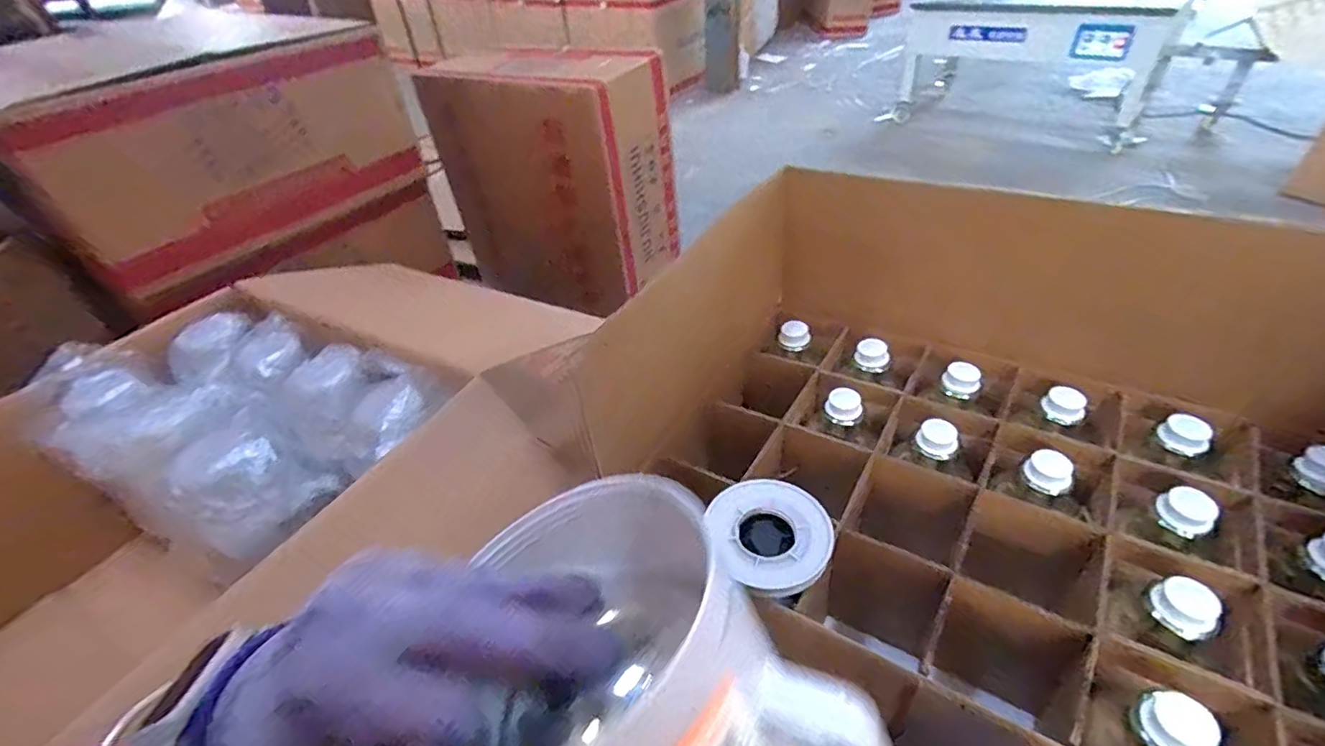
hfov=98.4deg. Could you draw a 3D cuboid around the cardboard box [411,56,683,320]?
[{"bbox_3d":[-0.257,-0.454,1.380,0.521,0.520,0.217,15,45,21],"label":"cardboard box"}]

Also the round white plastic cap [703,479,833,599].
[{"bbox_3d":[0.109,0.163,0.583,0.117,0.023,0.121,-3,41,3],"label":"round white plastic cap"}]

